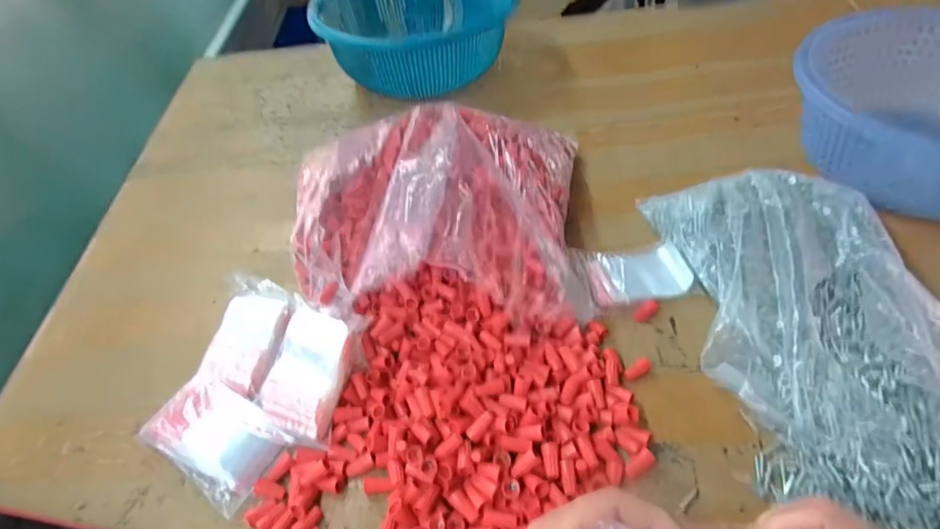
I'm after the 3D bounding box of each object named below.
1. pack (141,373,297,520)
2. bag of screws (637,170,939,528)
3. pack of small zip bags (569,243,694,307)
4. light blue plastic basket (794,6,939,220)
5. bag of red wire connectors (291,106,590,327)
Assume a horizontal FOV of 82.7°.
[{"bbox_3d":[-0.203,0.135,0.422,0.111,0.021,0.066,23,53,27],"label":"pack"},{"bbox_3d":[0.283,0.055,0.409,0.184,0.061,0.364,-9,46,-1],"label":"bag of screws"},{"bbox_3d":[0.152,0.009,0.497,0.101,0.022,0.057,-9,46,-1],"label":"pack of small zip bags"},{"bbox_3d":[0.486,-0.169,0.572,0.271,0.104,0.213,9,48,15],"label":"light blue plastic basket"},{"bbox_3d":[-0.024,-0.063,0.517,0.273,0.079,0.244,-4,46,4],"label":"bag of red wire connectors"}]

